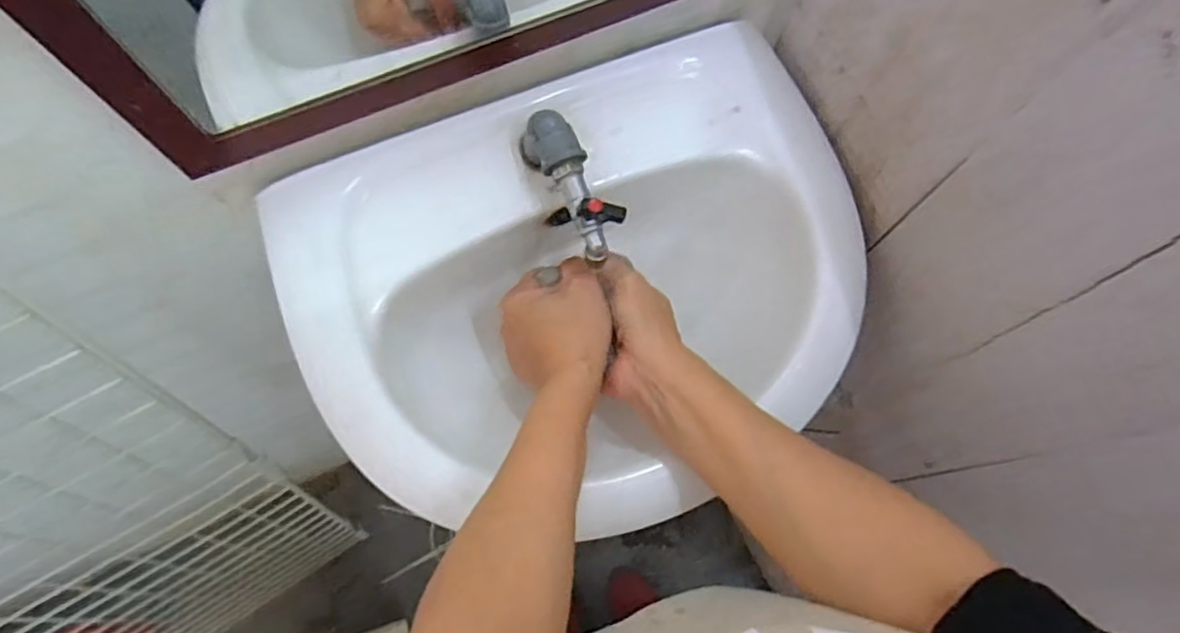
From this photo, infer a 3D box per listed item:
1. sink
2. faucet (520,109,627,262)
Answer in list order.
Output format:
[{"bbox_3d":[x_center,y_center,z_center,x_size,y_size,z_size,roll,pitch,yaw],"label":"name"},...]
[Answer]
[{"bbox_3d":[0.012,-0.016,0.504,0.429,0.150,0.317,-26,74,-9],"label":"sink"},{"bbox_3d":[-0.016,-0.093,0.474,0.039,0.060,0.109,-23,74,-9],"label":"faucet"}]

